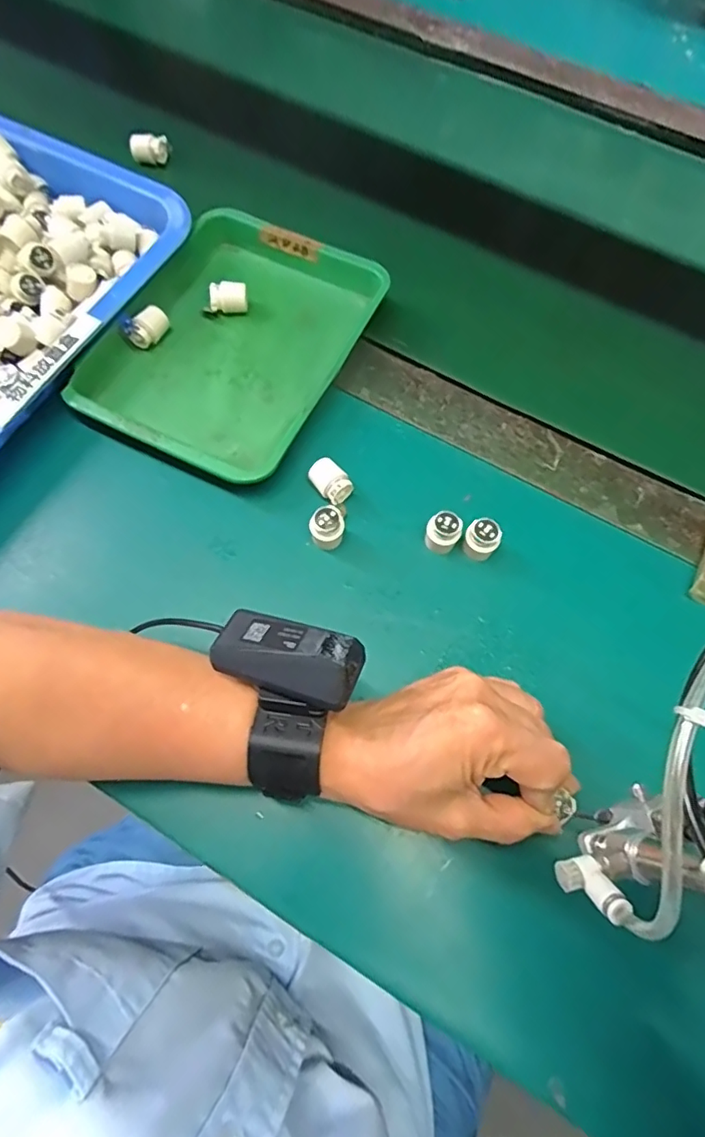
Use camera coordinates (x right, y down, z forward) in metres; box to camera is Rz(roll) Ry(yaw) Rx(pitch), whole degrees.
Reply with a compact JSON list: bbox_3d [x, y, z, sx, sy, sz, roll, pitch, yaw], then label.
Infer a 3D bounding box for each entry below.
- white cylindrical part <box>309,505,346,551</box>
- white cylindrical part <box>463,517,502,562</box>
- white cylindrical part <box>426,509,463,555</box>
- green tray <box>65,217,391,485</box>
[{"bbox_3d":[-0.016,-0.025,0.348,0.021,0.028,0.018,-4,68,-4],"label":"white cylindrical part"},{"bbox_3d":[0.082,-0.018,0.350,0.021,0.029,0.018,21,68,6],"label":"white cylindrical part"},{"bbox_3d":[0.058,-0.022,0.350,0.020,0.028,0.018,23,69,7],"label":"white cylindrical part"},{"bbox_3d":[-0.090,-0.171,0.409,0.174,0.030,0.220,25,69,8],"label":"green tray"}]

